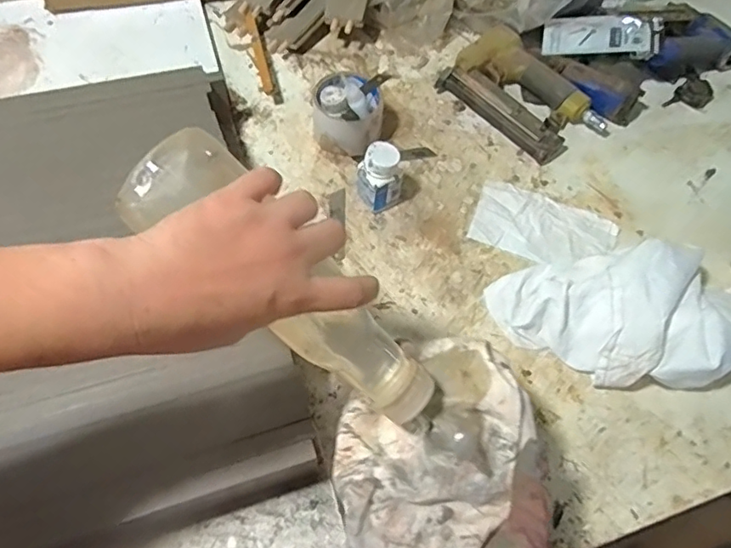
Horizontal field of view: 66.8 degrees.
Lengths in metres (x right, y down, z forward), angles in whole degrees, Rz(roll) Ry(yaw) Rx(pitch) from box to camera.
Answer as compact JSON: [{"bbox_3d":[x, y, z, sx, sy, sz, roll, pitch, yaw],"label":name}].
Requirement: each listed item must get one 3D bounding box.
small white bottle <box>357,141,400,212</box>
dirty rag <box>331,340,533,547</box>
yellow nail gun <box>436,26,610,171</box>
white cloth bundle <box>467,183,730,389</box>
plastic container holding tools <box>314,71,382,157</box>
[{"bbox_3d":[0.013,-0.103,0.603,0.041,0.074,0.040,-37,68,-23],"label":"small white bottle"},{"bbox_3d":[0.039,0.124,0.377,0.118,0.047,0.171,40,64,18],"label":"dirty rag"},{"bbox_3d":[0.197,-0.235,0.725,0.135,0.041,0.197,-31,66,-20],"label":"yellow nail gun"},{"bbox_3d":[0.236,0.000,0.553,0.283,0.077,0.188,30,62,14],"label":"white cloth bundle"},{"bbox_3d":[-0.022,-0.190,0.657,0.082,0.069,0.091,5,59,-1],"label":"plastic container holding tools"}]

